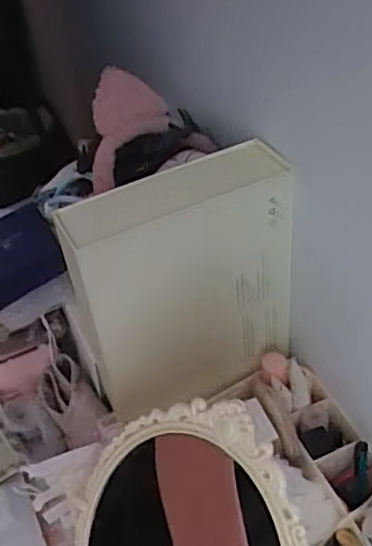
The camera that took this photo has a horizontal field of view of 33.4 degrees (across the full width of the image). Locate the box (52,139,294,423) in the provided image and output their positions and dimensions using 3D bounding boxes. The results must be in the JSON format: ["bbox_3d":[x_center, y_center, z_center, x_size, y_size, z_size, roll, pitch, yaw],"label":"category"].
[{"bbox_3d":[0.001,0.025,0.558,0.182,0.247,0.061,-20,44,-13],"label":"box"}]

